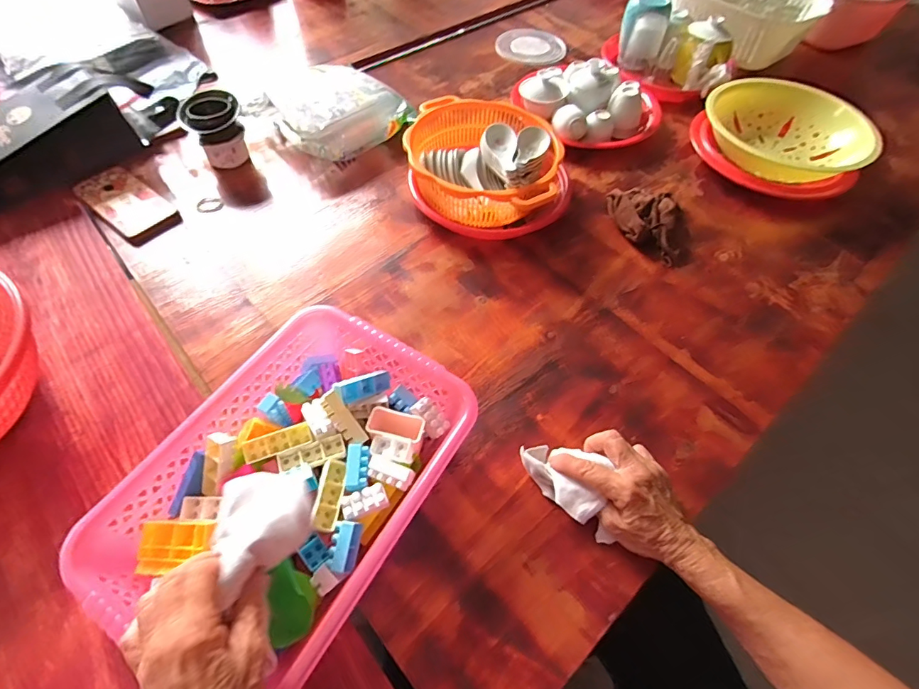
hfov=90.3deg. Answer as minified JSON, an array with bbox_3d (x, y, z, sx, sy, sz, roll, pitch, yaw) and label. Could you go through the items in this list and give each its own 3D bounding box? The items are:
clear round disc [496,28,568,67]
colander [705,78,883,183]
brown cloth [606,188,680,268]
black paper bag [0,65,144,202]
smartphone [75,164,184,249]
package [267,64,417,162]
[{"bbox_3d":[0.147,-0.616,0.944,0.142,0.013,0.123,10,58,4],"label":"clear round disc"},{"bbox_3d":[0.516,-0.342,0.740,0.242,0.070,0.217,18,59,9],"label":"colander"},{"bbox_3d":[0.275,-0.178,0.657,0.083,0.038,0.141,-18,60,-13],"label":"brown cloth"},{"bbox_3d":[-0.631,-0.263,0.638,0.126,0.093,0.347,38,64,20],"label":"black paper bag"},{"bbox_3d":[-0.482,-0.206,0.660,0.170,0.012,0.081,35,63,19],"label":"smartphone"},{"bbox_3d":[-0.203,-0.393,0.754,0.190,0.068,0.192,-37,66,-22],"label":"package"}]

